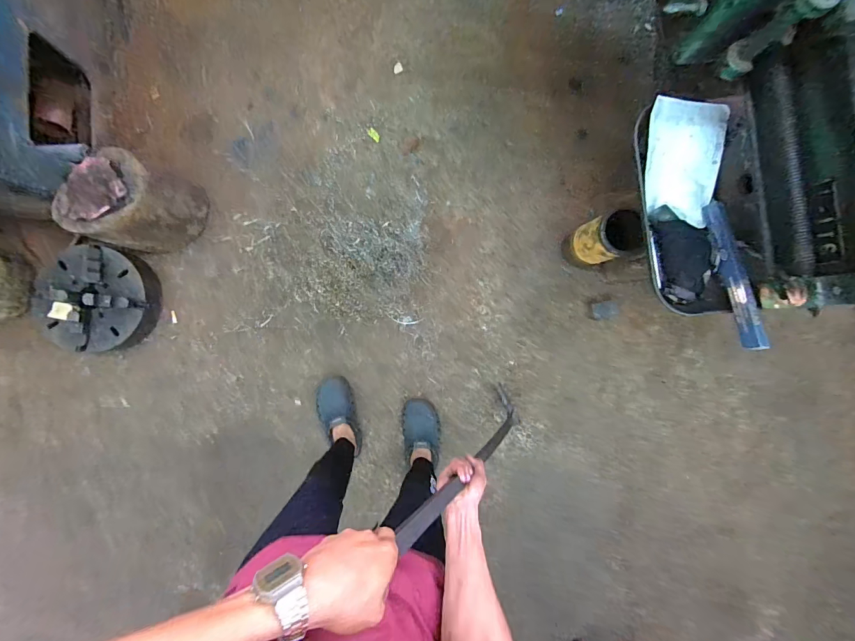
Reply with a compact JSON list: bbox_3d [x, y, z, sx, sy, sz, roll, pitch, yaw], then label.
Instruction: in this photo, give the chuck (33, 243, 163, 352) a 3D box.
[{"bbox_3d":[-1.068,-0.070,1.196,0.339,0.107,0.327,0,89,-3],"label":"chuck"}]

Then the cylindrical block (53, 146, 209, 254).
[{"bbox_3d":[-0.880,-0.345,1.129,0.258,0.249,0.250,0,89,-3],"label":"cylindrical block"}]

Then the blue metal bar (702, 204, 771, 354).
[{"bbox_3d":[0.707,-0.112,0.864,0.026,0.050,0.362,-5,76,-3],"label":"blue metal bar"}]

